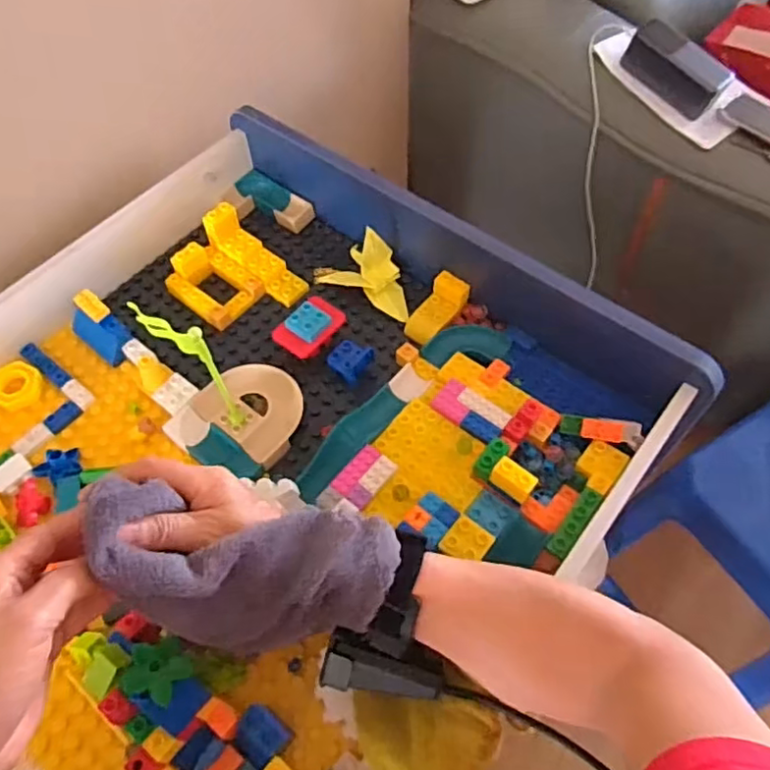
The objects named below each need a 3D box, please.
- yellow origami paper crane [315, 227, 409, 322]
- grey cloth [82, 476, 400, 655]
[{"bbox_3d":[-0.014,-0.119,0.625,0.101,0.079,0.048,27,61,17],"label":"yellow origami paper crane"},{"bbox_3d":[-0.075,0.107,0.356,0.155,0.104,0.072,2,57,2],"label":"grey cloth"}]

